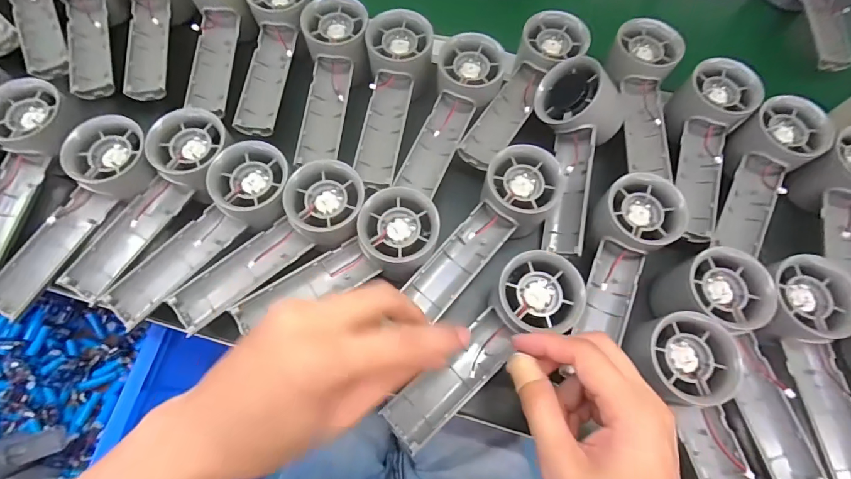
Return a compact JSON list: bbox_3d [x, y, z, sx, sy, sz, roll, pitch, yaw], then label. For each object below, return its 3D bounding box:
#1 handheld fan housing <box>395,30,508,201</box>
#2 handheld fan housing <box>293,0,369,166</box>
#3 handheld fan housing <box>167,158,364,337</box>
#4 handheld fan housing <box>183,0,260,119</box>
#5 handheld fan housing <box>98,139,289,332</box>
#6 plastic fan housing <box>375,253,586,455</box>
[{"bbox_3d":[0.020,-0.103,0.340,0.051,0.024,0.139,24,86,7],"label":"handheld fan housing"},{"bbox_3d":[-0.083,-0.136,0.347,0.055,0.026,0.146,7,82,0],"label":"handheld fan housing"},{"bbox_3d":[-0.113,0.006,0.297,0.157,0.027,0.055,-40,75,-1],"label":"handheld fan housing"},{"bbox_3d":[-0.188,-0.184,0.368,0.059,0.035,0.153,2,83,-1],"label":"handheld fan housing"},{"bbox_3d":[-0.164,-0.005,0.298,0.057,0.025,0.157,42,86,12],"label":"handheld fan housing"},{"bbox_3d":[0.042,0.075,0.277,0.159,0.031,0.053,-44,77,-5],"label":"plastic fan housing"}]

